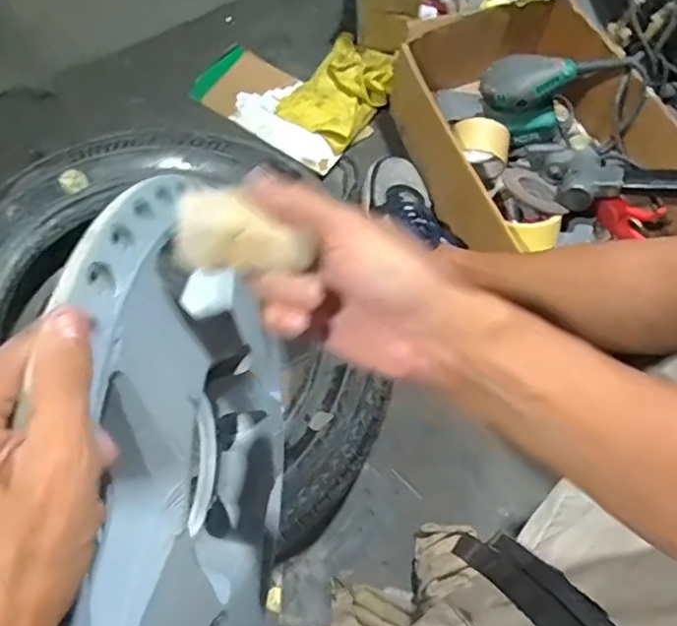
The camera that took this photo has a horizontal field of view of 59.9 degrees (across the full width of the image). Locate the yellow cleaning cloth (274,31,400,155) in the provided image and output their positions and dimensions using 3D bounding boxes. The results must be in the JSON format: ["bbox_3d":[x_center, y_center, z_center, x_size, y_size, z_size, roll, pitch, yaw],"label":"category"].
[{"bbox_3d":[0.008,-0.350,0.900,0.135,0.038,0.186,36,73,12],"label":"yellow cleaning cloth"}]

